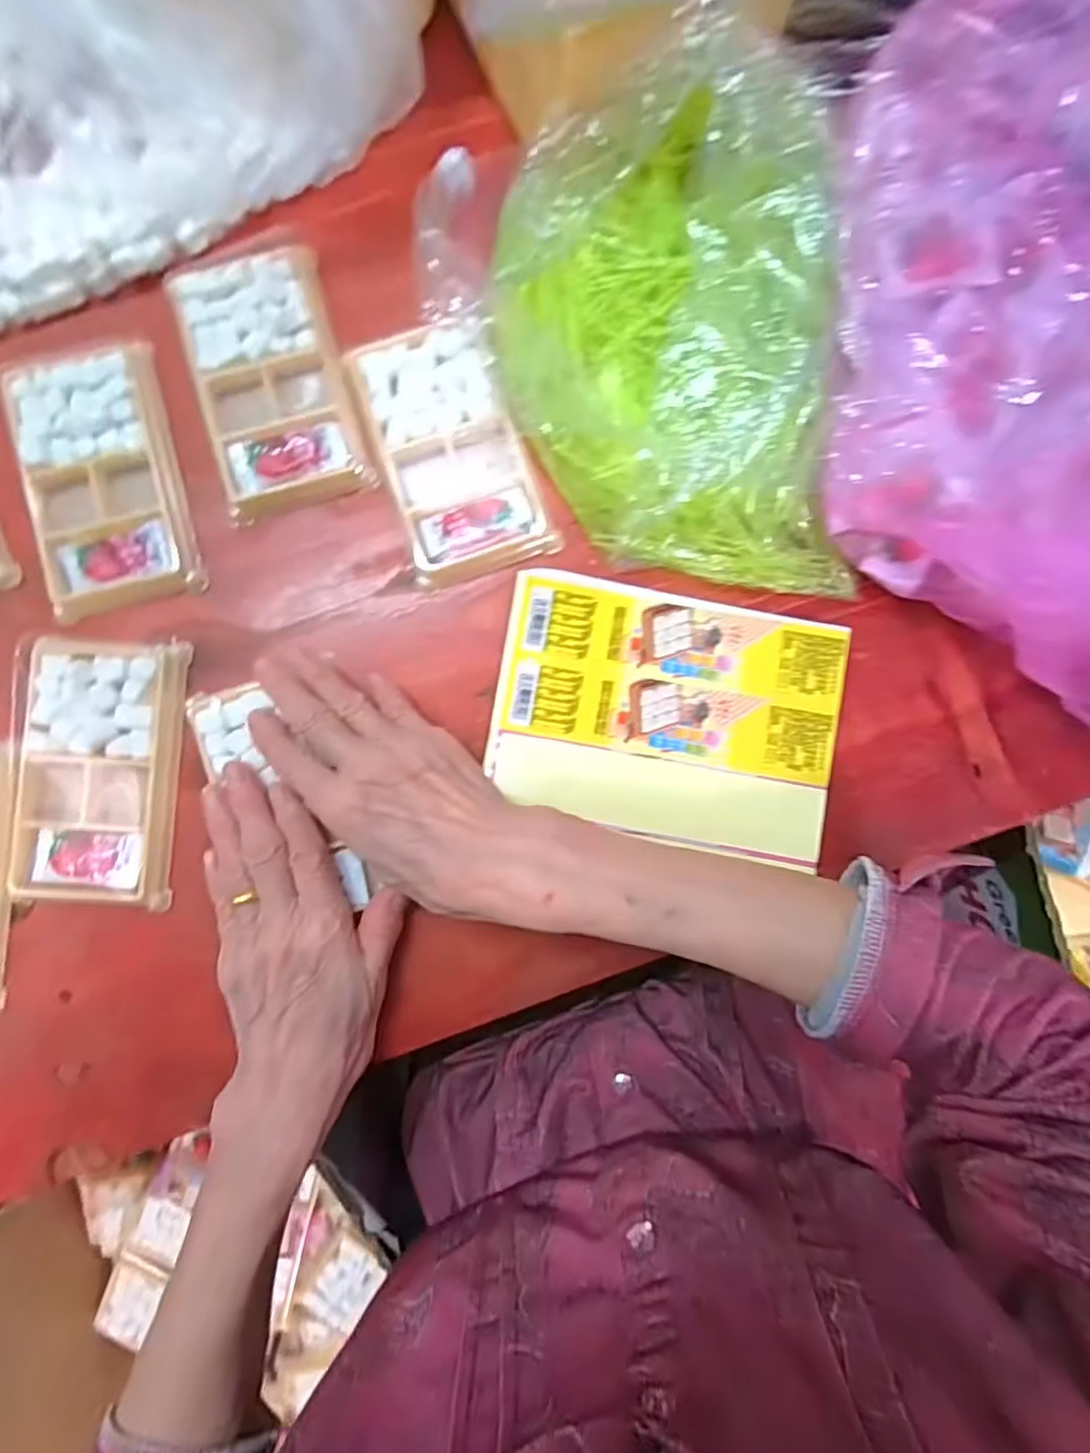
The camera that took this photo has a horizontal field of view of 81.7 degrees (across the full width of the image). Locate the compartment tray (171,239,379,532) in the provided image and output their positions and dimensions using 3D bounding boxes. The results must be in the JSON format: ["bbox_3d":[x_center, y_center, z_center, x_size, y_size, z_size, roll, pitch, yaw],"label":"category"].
[{"bbox_3d":[-0.144,-0.184,0.331,0.073,0.009,0.131,-16,88,-1],"label":"compartment tray"}]

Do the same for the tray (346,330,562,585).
[{"bbox_3d":[-0.049,-0.145,0.332,0.073,0.011,0.130,-17,88,-1],"label":"tray"}]

